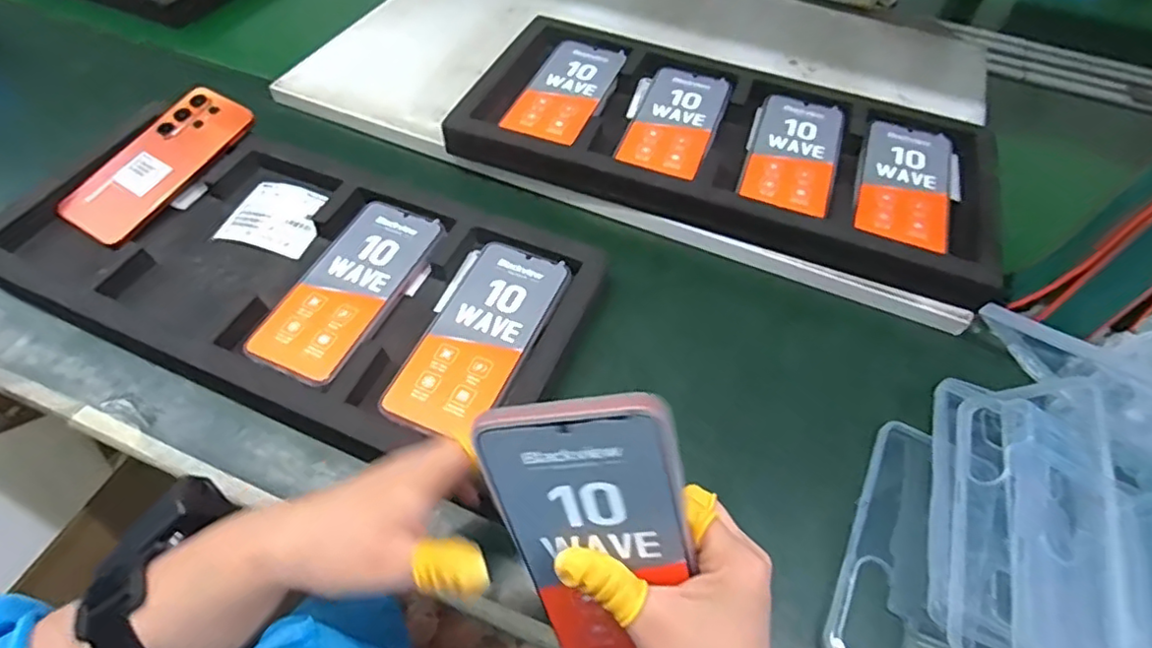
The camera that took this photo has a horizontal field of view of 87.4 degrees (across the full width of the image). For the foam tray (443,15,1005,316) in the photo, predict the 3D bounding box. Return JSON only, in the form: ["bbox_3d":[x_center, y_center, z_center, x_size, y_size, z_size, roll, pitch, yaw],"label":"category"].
[{"bbox_3d":[0.141,-0.171,0.580,0.490,0.045,0.231,21,55,10],"label":"foam tray"}]

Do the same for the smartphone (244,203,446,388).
[{"bbox_3d":[-0.181,-0.031,0.483,0.079,0.013,0.169,21,56,12],"label":"smartphone"}]

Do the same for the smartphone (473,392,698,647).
[{"bbox_3d":[0.013,0.102,0.271,0.077,0.170,0.006,-7,31,11],"label":"smartphone"}]

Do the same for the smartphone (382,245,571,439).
[{"bbox_3d":[-0.071,0.007,0.457,0.078,0.013,0.168,20,55,11],"label":"smartphone"}]

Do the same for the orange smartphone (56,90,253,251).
[{"bbox_3d":[-0.376,-0.146,0.544,0.080,0.009,0.170,26,68,12],"label":"orange smartphone"}]

